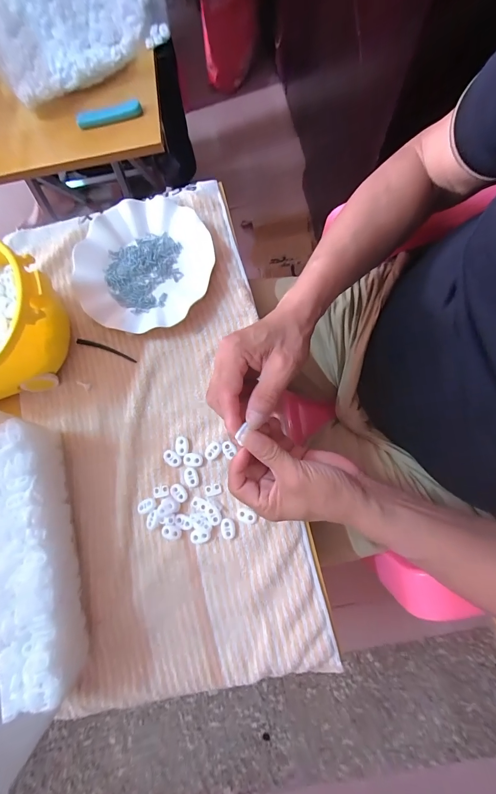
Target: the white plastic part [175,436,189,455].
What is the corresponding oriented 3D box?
[{"bbox_3d":[-0.078,0.057,0.362,0.016,0.004,0.021,-9,77,3],"label":"white plastic part"}]

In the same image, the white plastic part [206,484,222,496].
[{"bbox_3d":[-0.040,0.107,0.352,0.018,0.004,0.011,-13,76,2],"label":"white plastic part"}]

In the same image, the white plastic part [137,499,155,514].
[{"bbox_3d":[-0.116,0.125,0.352,0.021,0.005,0.014,-25,76,-1],"label":"white plastic part"}]

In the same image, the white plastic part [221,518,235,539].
[{"bbox_3d":[-0.022,0.146,0.342,0.016,0.006,0.021,-6,77,3],"label":"white plastic part"}]

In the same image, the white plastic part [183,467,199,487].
[{"bbox_3d":[-0.066,0.092,0.355,0.015,0.004,0.022,-23,76,-1],"label":"white plastic part"}]

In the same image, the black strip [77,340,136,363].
[{"bbox_3d":[-0.182,-0.062,0.398,0.086,0.007,0.010,18,79,8],"label":"black strip"}]

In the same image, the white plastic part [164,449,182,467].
[{"bbox_3d":[-0.089,0.072,0.362,0.023,0.007,0.014,38,83,12],"label":"white plastic part"}]

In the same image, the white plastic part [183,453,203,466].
[{"bbox_3d":[-0.064,0.073,0.358,0.022,0.004,0.014,3,77,5],"label":"white plastic part"}]

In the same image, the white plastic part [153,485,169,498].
[{"bbox_3d":[-0.101,0.110,0.357,0.018,0.004,0.012,-13,76,2],"label":"white plastic part"}]

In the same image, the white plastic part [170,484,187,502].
[{"bbox_3d":[-0.080,0.110,0.352,0.023,0.004,0.015,37,83,11],"label":"white plastic part"}]

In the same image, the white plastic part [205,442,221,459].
[{"bbox_3d":[-0.041,0.063,0.358,0.015,0.006,0.021,39,83,12],"label":"white plastic part"}]

